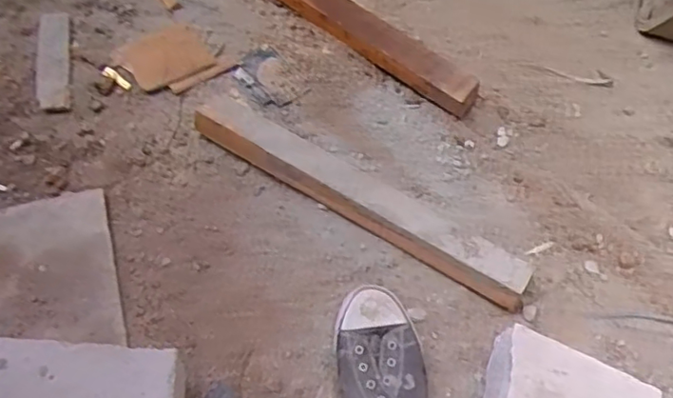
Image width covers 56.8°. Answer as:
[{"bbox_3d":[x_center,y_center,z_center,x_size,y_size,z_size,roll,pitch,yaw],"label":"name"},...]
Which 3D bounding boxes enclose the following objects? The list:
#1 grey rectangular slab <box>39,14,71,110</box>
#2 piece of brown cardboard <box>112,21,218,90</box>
[{"bbox_3d":[-0.441,-0.219,0.974,0.047,0.010,0.240,-9,55,-12],"label":"grey rectangular slab"},{"bbox_3d":[-0.265,-0.223,0.965,0.129,0.015,0.119,-33,62,-26],"label":"piece of brown cardboard"}]

